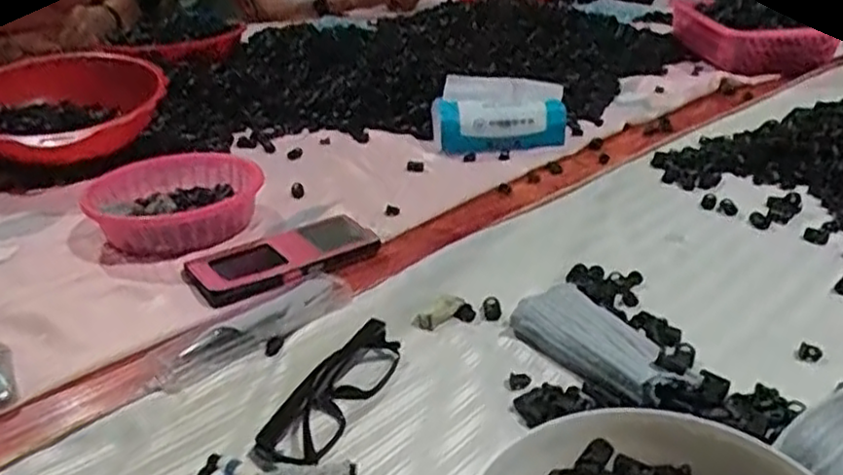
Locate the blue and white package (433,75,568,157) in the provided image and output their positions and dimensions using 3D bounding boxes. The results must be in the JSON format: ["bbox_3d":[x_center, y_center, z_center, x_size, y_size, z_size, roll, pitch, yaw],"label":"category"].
[{"bbox_3d":[0.096,-0.152,0.898,0.160,0.103,0.048,-3,-18,0],"label":"blue and white package"}]

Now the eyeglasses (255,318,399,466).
[{"bbox_3d":[-0.050,0.096,0.460,0.035,0.022,0.124,11,30,28],"label":"eyeglasses"}]

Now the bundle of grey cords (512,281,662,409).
[{"bbox_3d":[0.121,0.074,0.494,0.061,0.030,0.125,-18,29,-25],"label":"bundle of grey cords"}]

